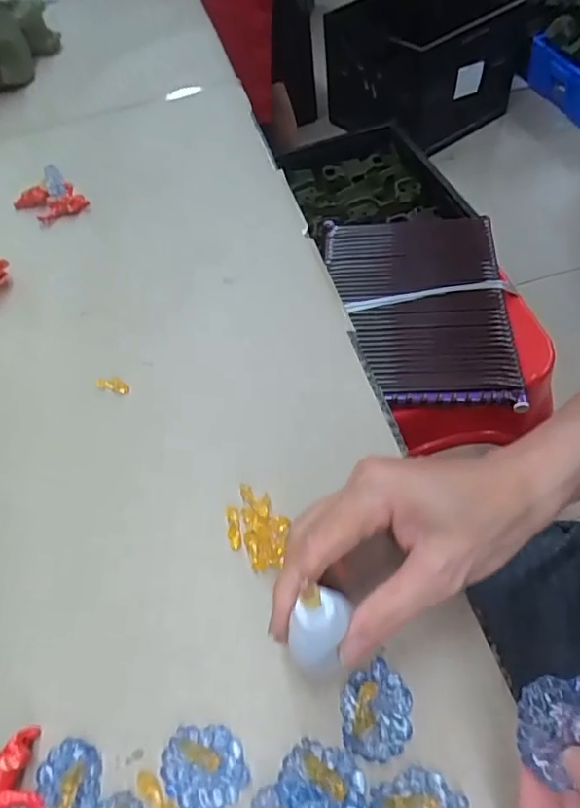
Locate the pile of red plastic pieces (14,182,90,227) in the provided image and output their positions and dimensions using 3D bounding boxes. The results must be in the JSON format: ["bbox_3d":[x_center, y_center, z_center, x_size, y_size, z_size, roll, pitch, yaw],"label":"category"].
[{"bbox_3d":[-0.224,-0.190,0.510,0.061,0.019,0.043,33,61,25],"label":"pile of red plastic pieces"}]

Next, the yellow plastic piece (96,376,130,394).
[{"bbox_3d":[-0.122,-0.013,0.375,0.025,0.008,0.008,15,55,15],"label":"yellow plastic piece"}]

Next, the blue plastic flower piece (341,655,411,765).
[{"bbox_3d":[0.039,0.137,0.244,0.030,0.005,0.038,3,53,6],"label":"blue plastic flower piece"}]

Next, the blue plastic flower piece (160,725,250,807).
[{"bbox_3d":[-0.038,0.157,0.235,0.037,0.011,0.031,3,53,6],"label":"blue plastic flower piece"}]

